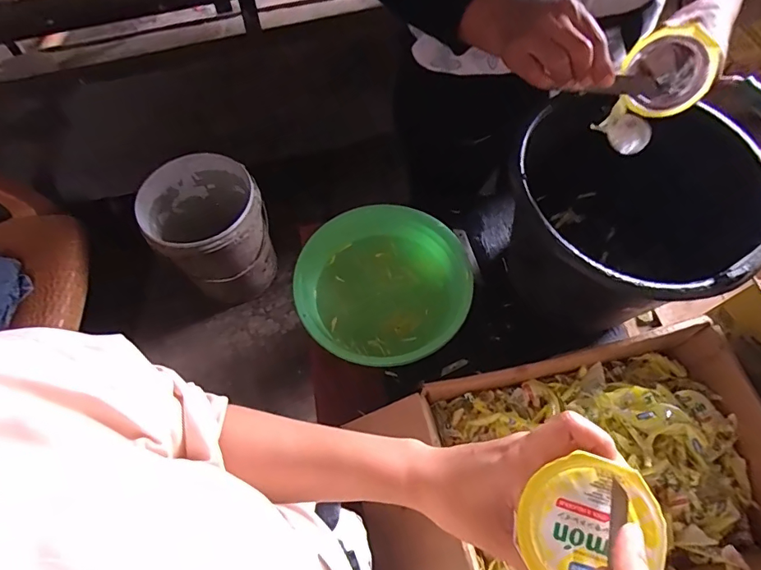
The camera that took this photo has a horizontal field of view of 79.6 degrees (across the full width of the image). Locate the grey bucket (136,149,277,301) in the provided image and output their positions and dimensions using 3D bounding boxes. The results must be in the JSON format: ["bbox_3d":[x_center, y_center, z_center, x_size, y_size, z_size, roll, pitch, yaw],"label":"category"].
[{"bbox_3d":[-0.476,-0.153,1.322,0.296,0.352,0.314,-1,64,2],"label":"grey bucket"}]

